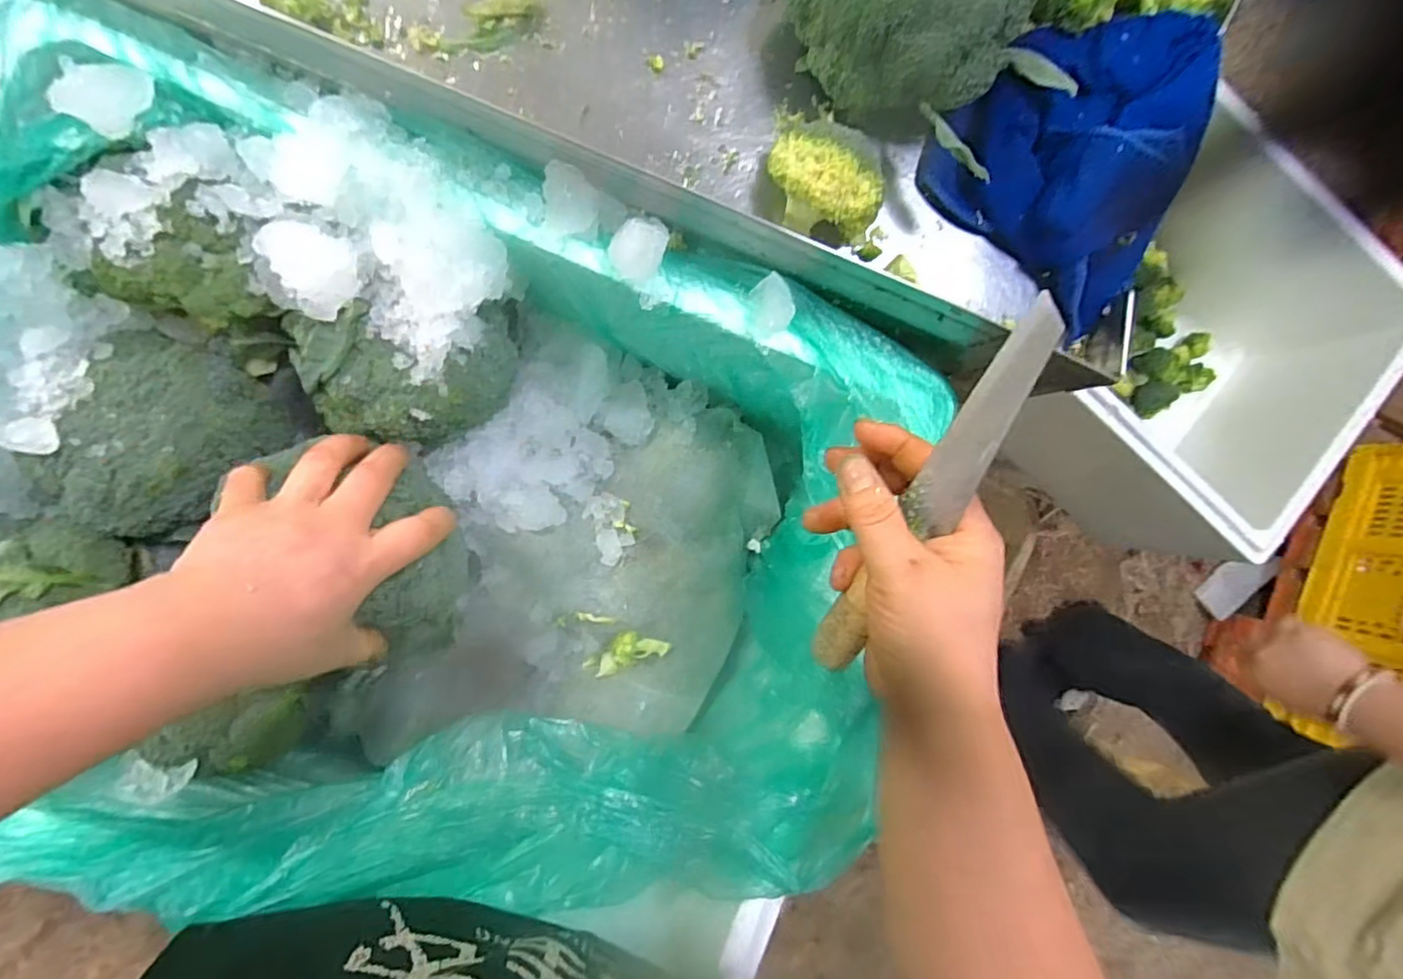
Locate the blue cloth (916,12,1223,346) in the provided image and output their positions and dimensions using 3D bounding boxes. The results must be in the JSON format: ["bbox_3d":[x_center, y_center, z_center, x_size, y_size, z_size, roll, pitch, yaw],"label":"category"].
[{"bbox_3d":[0.229,-0.204,0.362,0.150,0.042,0.172,43,84,-7],"label":"blue cloth"}]

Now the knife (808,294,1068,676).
[{"bbox_3d":[0.101,0.012,0.282,0.019,0.020,0.199,18,121,-8],"label":"knife"}]

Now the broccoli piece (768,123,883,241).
[{"bbox_3d":[0.067,-0.167,0.336,0.057,0.050,0.048,2,90,-9],"label":"broccoli piece"}]

